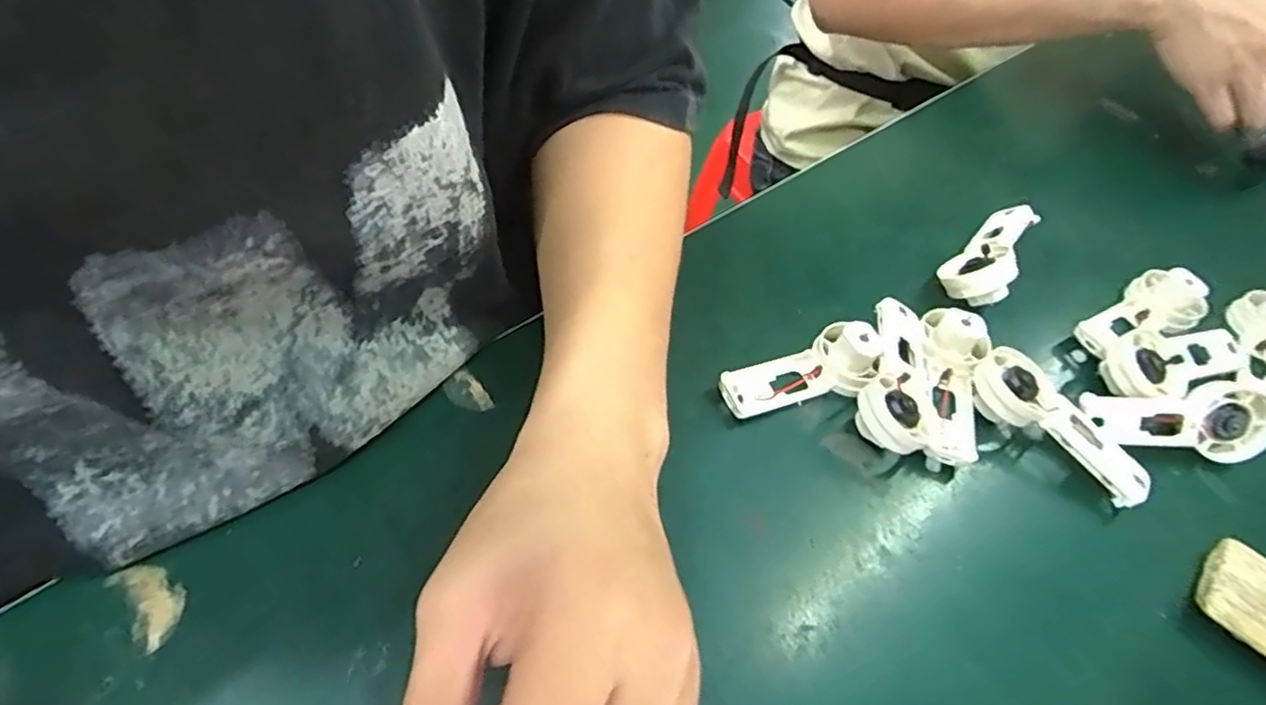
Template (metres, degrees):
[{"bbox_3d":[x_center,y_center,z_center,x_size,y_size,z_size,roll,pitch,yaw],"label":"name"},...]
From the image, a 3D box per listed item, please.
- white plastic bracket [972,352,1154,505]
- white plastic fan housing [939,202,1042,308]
[{"bbox_3d":[0.209,0.038,0.330,0.034,0.031,0.090,-32,62,-26],"label":"white plastic bracket"},{"bbox_3d":[0.215,-0.062,0.396,0.035,0.025,0.089,34,57,20],"label":"white plastic fan housing"}]

